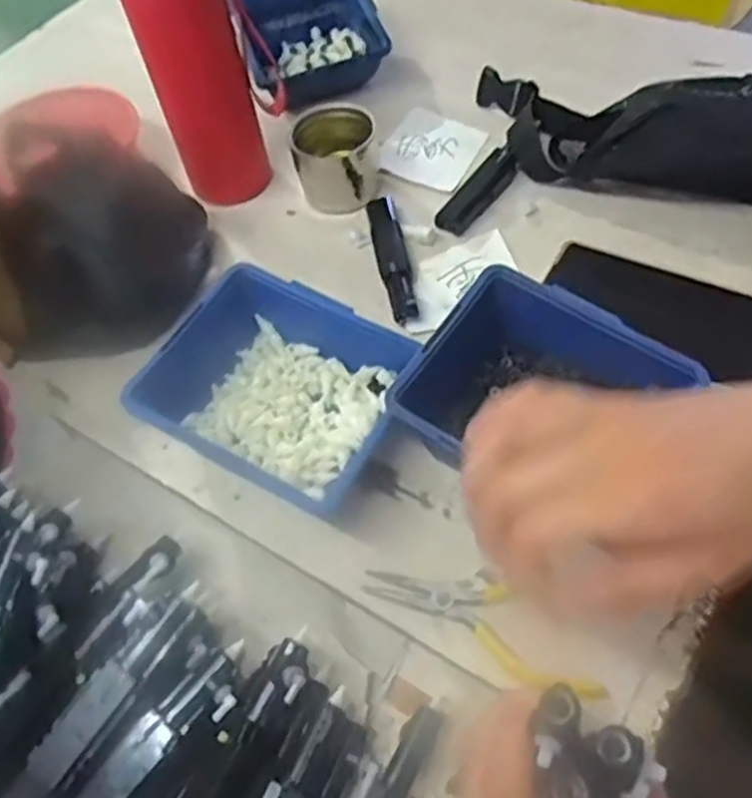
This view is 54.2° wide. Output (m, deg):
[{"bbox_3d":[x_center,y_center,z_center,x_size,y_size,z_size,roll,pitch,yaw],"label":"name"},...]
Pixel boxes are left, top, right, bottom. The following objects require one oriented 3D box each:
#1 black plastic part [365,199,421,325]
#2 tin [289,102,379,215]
[{"bbox_3d":[0.012,-0.106,0.530,0.022,0.016,0.120,-11,56,1],"label":"black plastic part"},{"bbox_3d":[-0.031,-0.184,0.575,0.062,0.059,0.064,-1,57,7],"label":"tin"}]

